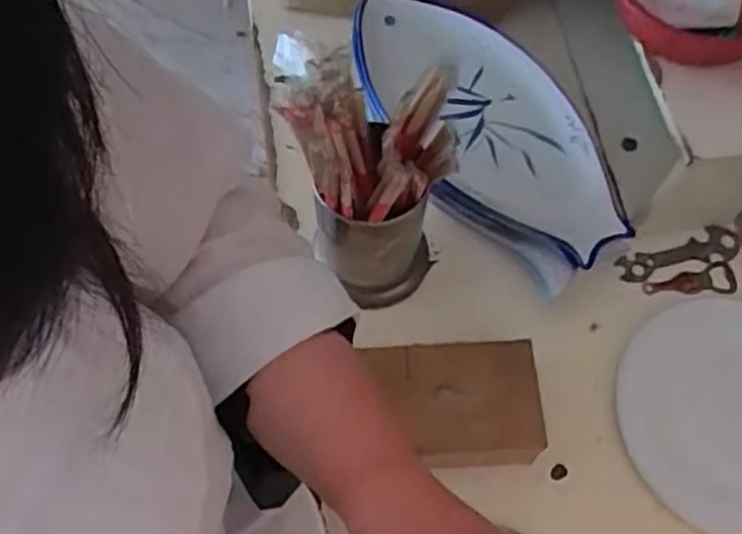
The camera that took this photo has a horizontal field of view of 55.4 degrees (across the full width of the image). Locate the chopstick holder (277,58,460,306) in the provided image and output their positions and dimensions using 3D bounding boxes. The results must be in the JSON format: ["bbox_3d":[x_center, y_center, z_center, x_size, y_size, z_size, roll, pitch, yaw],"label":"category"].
[{"bbox_3d":[0.003,-0.059,0.625,0.119,0.265,0.107,-6,66,-3],"label":"chopstick holder"}]

